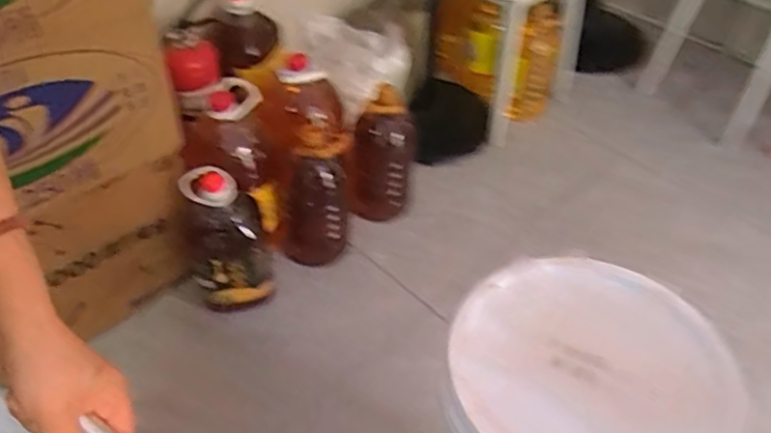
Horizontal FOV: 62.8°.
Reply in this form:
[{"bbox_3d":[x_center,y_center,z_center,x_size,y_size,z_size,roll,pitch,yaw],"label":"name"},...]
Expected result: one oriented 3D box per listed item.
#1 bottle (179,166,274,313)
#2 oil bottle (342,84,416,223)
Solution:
[{"bbox_3d":[-0.333,0.065,1.348,0.167,0.340,0.130,-14,49,-15],"label":"bottle"},{"bbox_3d":[-0.016,-0.152,1.557,0.168,0.352,0.164,1,47,-1],"label":"oil bottle"}]

